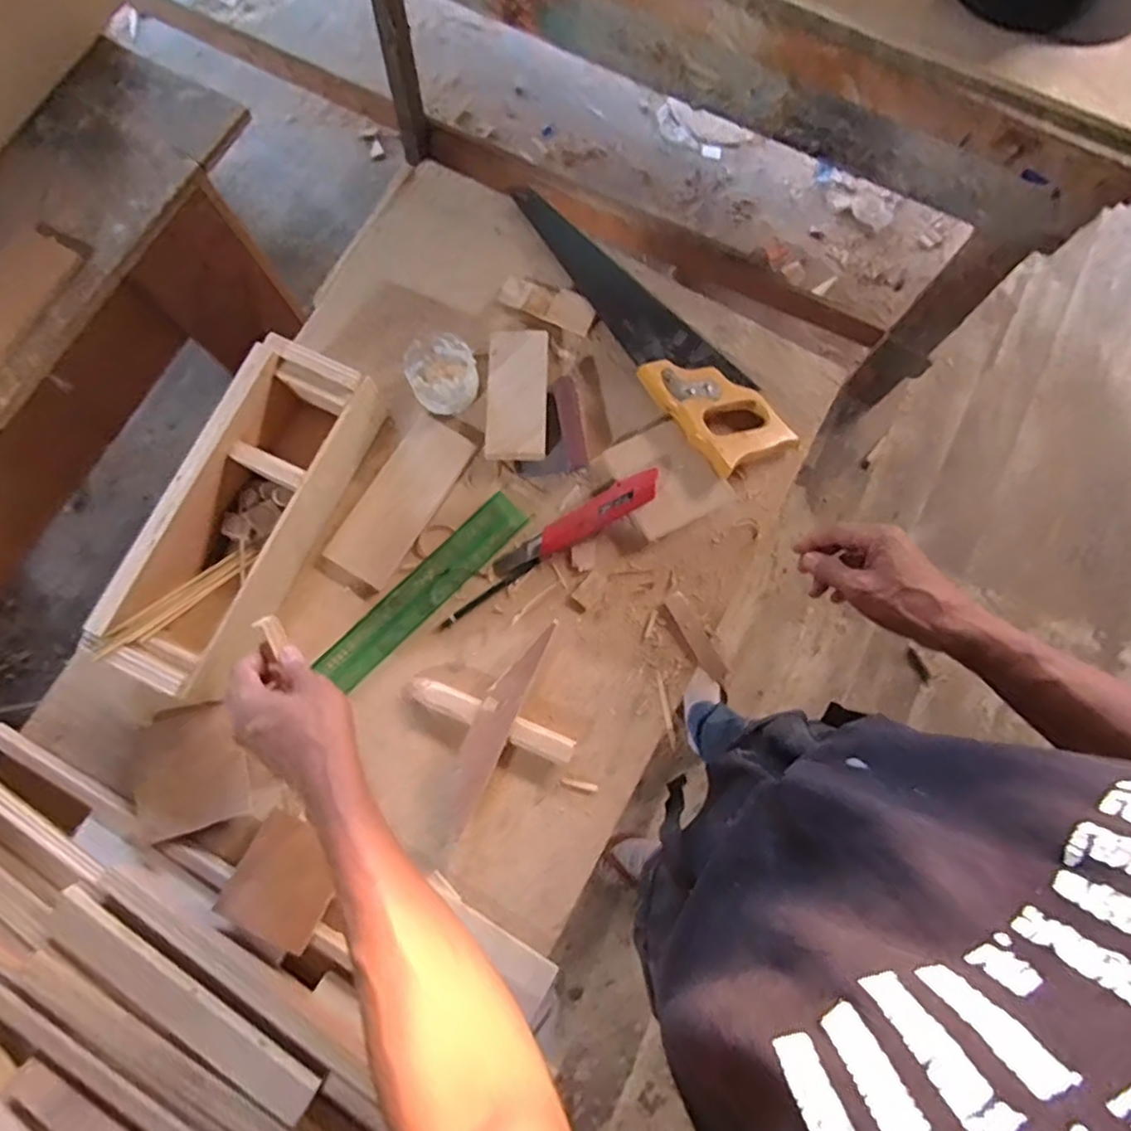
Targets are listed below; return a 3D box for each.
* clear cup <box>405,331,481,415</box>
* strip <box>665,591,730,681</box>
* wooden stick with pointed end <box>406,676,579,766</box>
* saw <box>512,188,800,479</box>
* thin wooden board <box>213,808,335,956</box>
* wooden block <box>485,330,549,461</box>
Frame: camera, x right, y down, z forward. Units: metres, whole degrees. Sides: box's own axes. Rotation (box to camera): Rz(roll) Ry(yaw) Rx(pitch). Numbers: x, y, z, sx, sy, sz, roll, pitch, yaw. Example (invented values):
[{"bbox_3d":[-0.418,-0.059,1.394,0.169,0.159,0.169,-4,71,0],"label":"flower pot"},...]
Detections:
[{"bbox_3d":[-0.118,-0.189,0.624,0.064,0.045,0.065,0,79,1],"label":"clear cup"},{"bbox_3d":[0.123,0.067,0.606,0.020,0.014,0.088,-29,80,-5],"label":"strip"},{"bbox_3d":[-0.067,0.136,0.571,0.157,0.017,0.024,22,75,7],"label":"wooden stick with pointed end"},{"bbox_3d":[0.079,-0.256,0.660,0.097,0.023,0.377,-35,76,-9],"label":"saw"},{"bbox_3d":[-0.232,0.262,0.533,0.080,0.005,0.085,25,76,8],"label":"thin wooden board"},{"bbox_3d":[-0.047,-0.173,0.638,0.060,0.011,0.137,1,74,1],"label":"wooden block"}]

